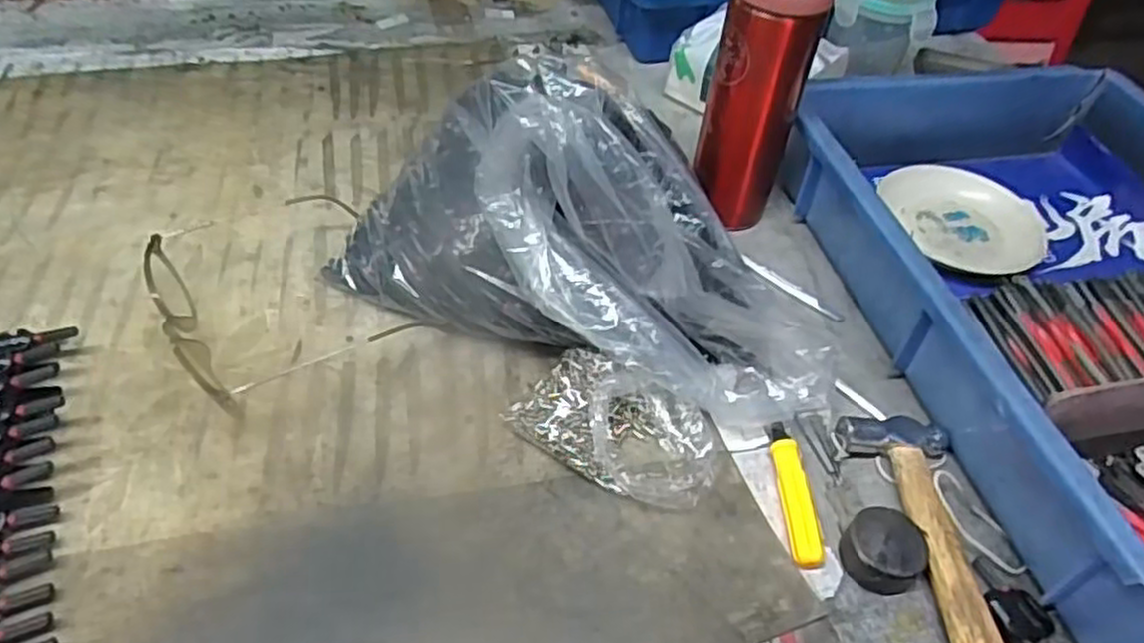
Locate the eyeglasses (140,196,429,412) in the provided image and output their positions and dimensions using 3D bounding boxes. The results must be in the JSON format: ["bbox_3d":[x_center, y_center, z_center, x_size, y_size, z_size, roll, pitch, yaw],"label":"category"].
[{"bbox_3d":[-0.181,-0.032,0.464,0.142,0.041,0.172,-20,52,-23],"label":"eyeglasses"}]

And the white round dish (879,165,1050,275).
[{"bbox_3d":[0.296,-0.073,0.565,0.119,0.024,0.104,14,47,6],"label":"white round dish"}]

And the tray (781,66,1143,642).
[{"bbox_3d":[0.336,-0.004,0.469,0.291,0.081,0.426,-6,48,-12],"label":"tray"}]

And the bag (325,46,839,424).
[{"bbox_3d":[0.020,-0.058,0.434,0.297,0.152,0.147,24,49,15],"label":"bag"}]

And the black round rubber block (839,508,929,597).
[{"bbox_3d":[0.159,0.114,0.381,0.040,0.021,0.037,3,47,-3],"label":"black round rubber block"}]

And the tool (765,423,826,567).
[{"bbox_3d":[0.119,0.091,0.405,0.017,0.015,0.083,3,47,-4],"label":"tool"}]

